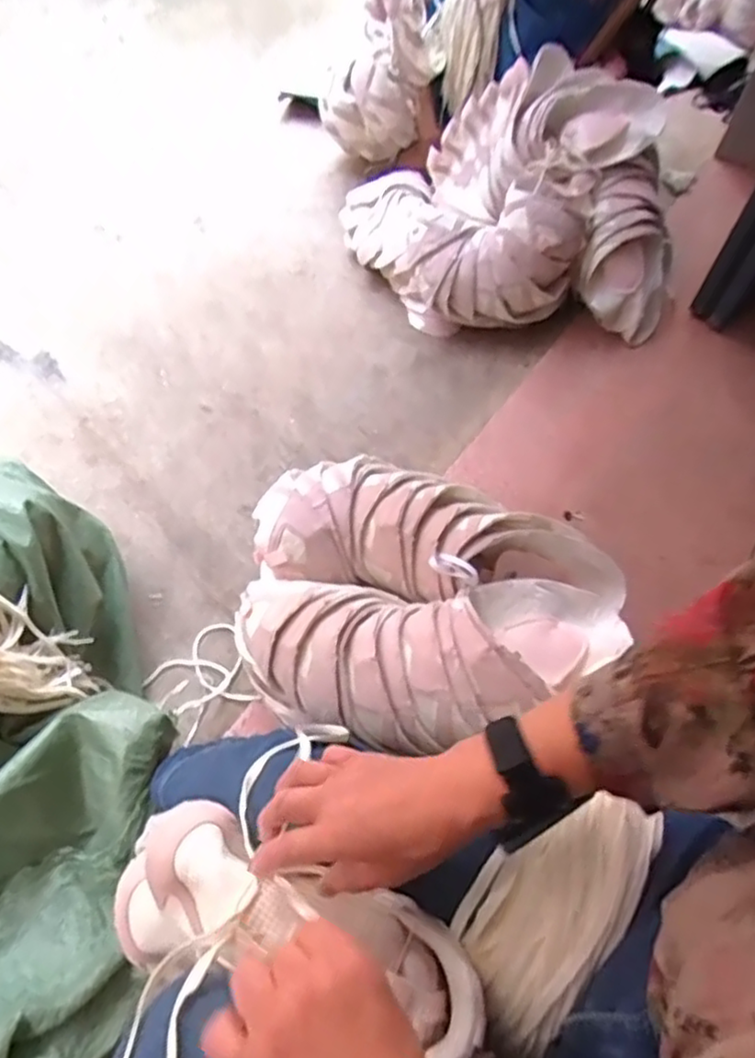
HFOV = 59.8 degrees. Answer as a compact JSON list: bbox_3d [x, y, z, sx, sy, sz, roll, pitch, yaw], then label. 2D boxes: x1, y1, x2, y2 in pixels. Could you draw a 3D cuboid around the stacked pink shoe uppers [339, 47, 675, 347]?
[{"bbox_3d":[0.278,-0.651,1.324,0.651,0.333,0.419,-2,58,-4],"label":"stacked pink shoe uppers"}]

